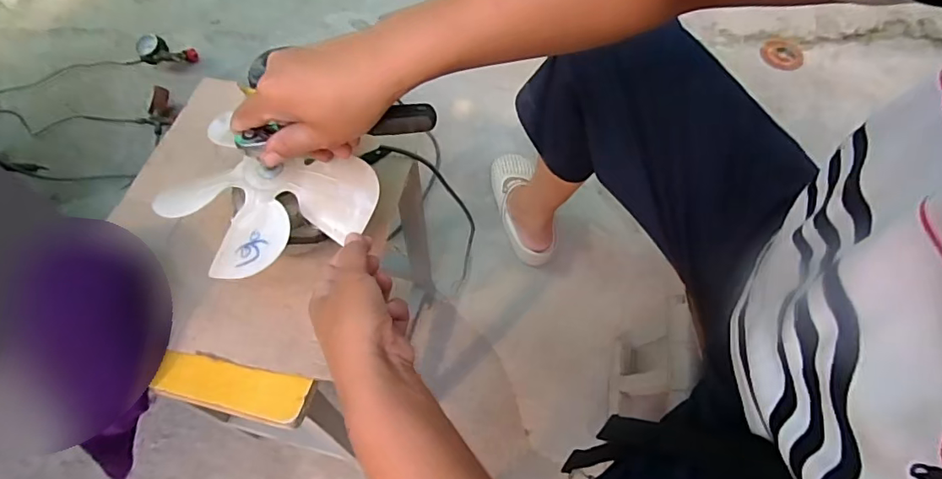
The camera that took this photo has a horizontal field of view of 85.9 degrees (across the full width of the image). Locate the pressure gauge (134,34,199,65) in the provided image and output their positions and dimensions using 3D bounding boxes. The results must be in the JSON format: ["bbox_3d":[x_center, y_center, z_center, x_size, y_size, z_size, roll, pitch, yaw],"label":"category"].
[{"bbox_3d":[-0.729,-0.447,1.203,0.121,0.064,0.062,0,61,-2],"label":"pressure gauge"}]

